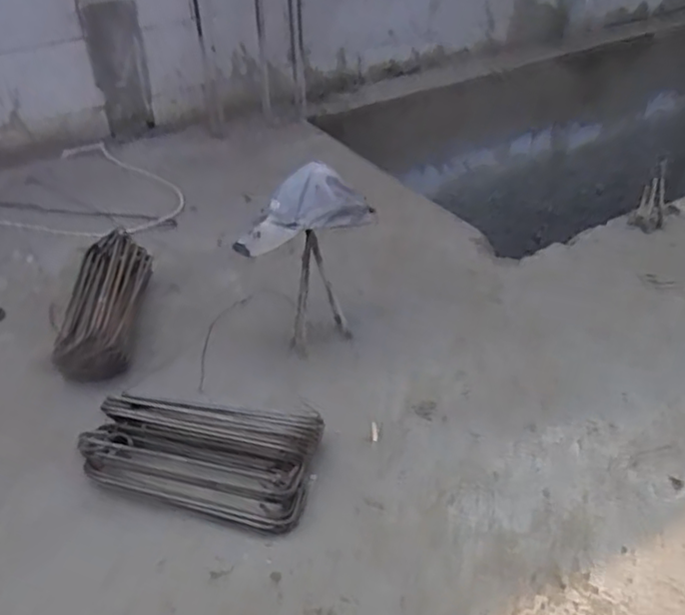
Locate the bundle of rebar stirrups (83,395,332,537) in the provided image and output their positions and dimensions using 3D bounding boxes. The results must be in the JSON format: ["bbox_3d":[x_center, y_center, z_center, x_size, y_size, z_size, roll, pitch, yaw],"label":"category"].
[{"bbox_3d":[-0.237,0.251,1.169,0.381,0.096,0.207,8,37,12],"label":"bundle of rebar stirrups"}]

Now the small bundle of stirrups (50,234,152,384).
[{"bbox_3d":[-0.516,0.001,1.491,0.150,0.126,0.399,-4,39,-3],"label":"small bundle of stirrups"}]

